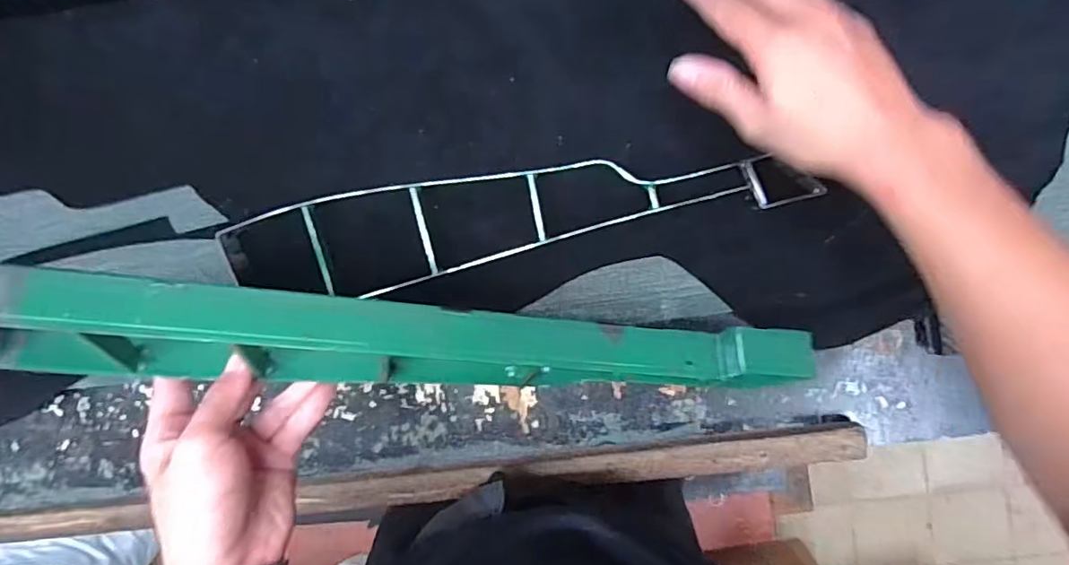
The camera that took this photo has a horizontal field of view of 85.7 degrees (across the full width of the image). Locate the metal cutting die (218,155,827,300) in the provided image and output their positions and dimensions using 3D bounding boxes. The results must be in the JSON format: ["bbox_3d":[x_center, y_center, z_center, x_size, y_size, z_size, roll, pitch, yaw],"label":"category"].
[{"bbox_3d":[-0.023,-0.048,0.480,0.487,0.038,0.090,-9,96,4],"label":"metal cutting die"}]

